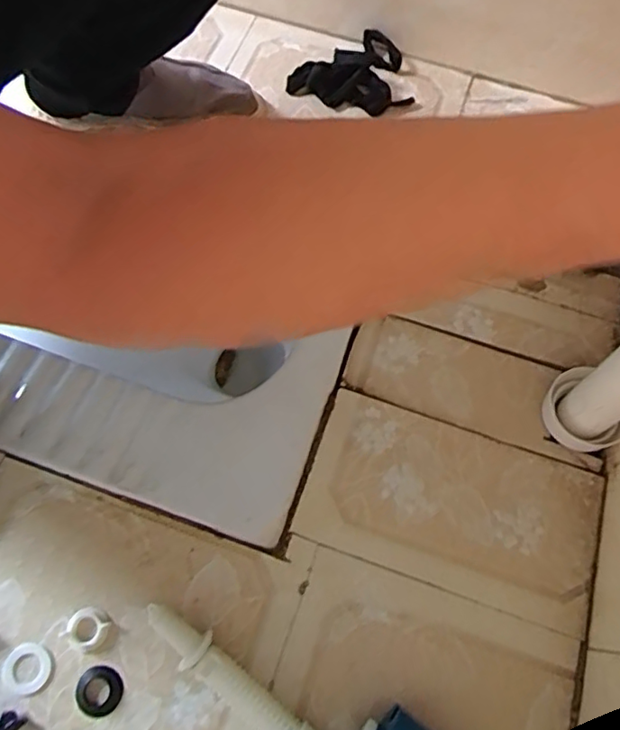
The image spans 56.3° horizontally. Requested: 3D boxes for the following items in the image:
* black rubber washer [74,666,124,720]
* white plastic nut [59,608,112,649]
[{"bbox_3d":[-0.168,0.260,0.462,0.036,0.009,0.034,1,66,-2],"label":"black rubber washer"},{"bbox_3d":[-0.186,0.219,0.482,0.032,0.011,0.030,1,66,-2],"label":"white plastic nut"}]

